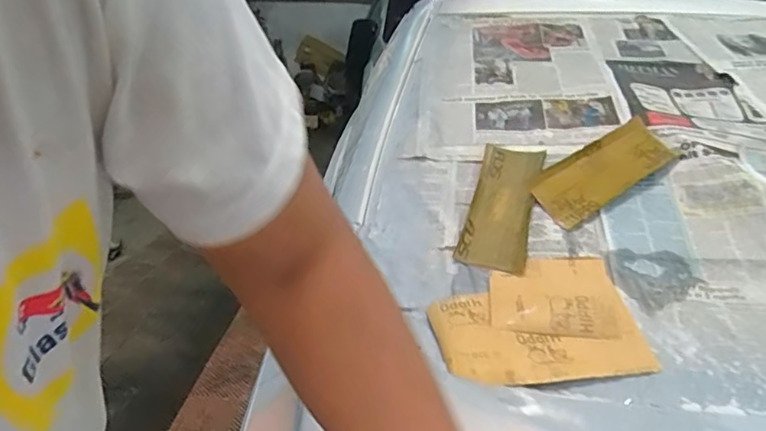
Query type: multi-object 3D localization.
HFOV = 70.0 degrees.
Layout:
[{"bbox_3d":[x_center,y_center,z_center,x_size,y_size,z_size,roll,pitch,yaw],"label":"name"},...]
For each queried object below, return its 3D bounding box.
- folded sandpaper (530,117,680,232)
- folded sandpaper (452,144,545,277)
[{"bbox_3d":[0.312,-0.062,0.777,0.225,0.011,0.088,-29,67,-18],"label":"folded sandpaper"},{"bbox_3d":[0.166,-0.019,0.763,0.084,0.017,0.233,7,50,19],"label":"folded sandpaper"}]

